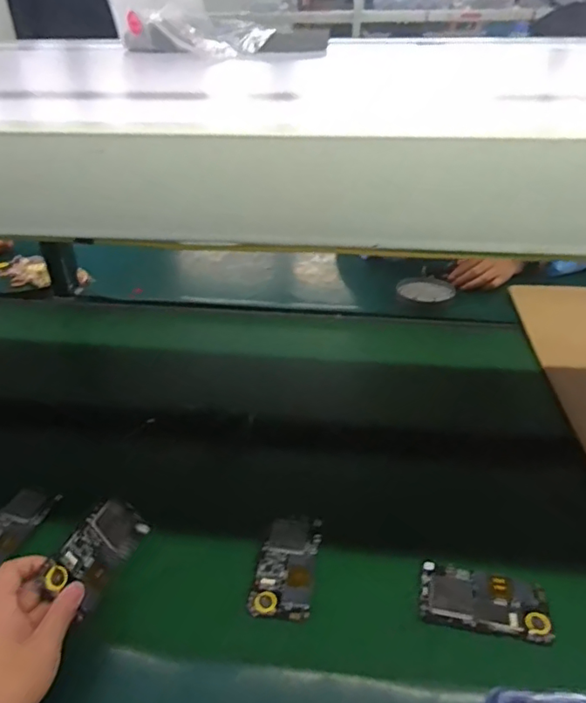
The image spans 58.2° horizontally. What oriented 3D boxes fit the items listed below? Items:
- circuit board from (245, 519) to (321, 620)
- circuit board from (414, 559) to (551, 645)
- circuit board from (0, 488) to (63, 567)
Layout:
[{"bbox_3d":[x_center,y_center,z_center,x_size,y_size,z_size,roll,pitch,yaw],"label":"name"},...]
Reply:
[{"bbox_3d":[-0.005,0.230,0.574,0.061,0.010,0.119,5,35,9],"label":"circuit board"},{"bbox_3d":[0.194,0.254,0.536,0.122,0.010,0.060,7,35,11],"label":"circuit board"},{"bbox_3d":[-0.334,0.208,0.616,0.059,0.009,0.114,12,37,17],"label":"circuit board"}]

